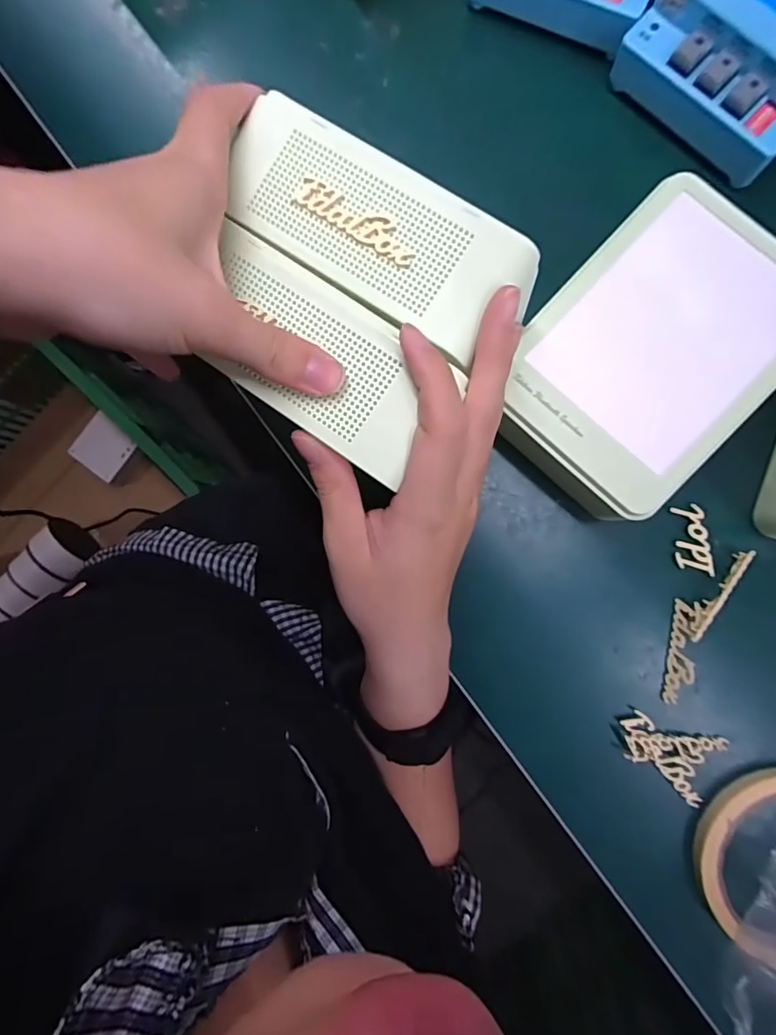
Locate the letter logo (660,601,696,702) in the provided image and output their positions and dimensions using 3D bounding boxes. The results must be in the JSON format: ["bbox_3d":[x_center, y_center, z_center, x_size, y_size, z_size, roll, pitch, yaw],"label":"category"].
[{"bbox_3d":[0.157,0.073,0.276,0.009,0.011,0.055,9,87,5],"label":"letter logo"}]

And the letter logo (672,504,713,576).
[{"bbox_3d":[0.164,0.013,0.278,0.016,0.006,0.038,-4,86,4],"label":"letter logo"}]

